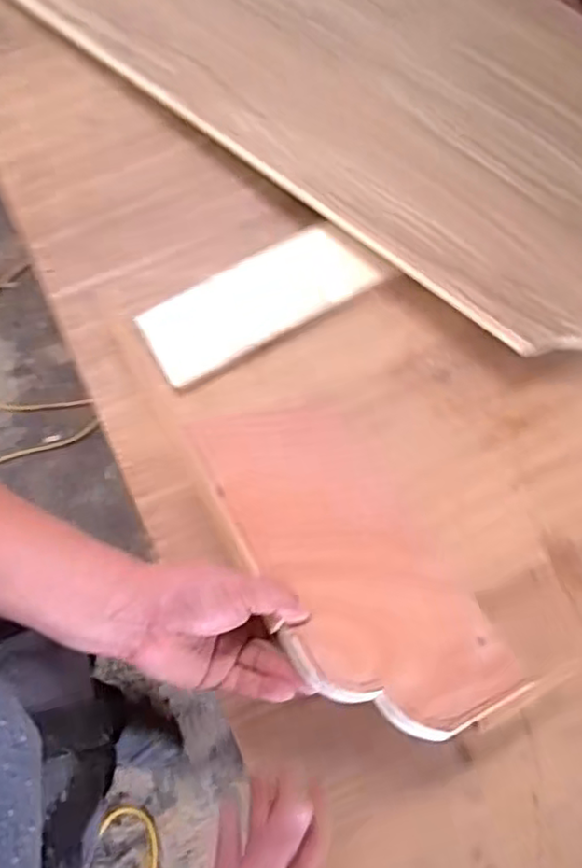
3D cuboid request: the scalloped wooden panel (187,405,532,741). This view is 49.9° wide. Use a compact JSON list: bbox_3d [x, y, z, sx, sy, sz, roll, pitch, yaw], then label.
[{"bbox_3d":[0.045,0.095,0.524,0.182,0.012,0.310,-7,51,-34],"label":"scalloped wooden panel"}]

